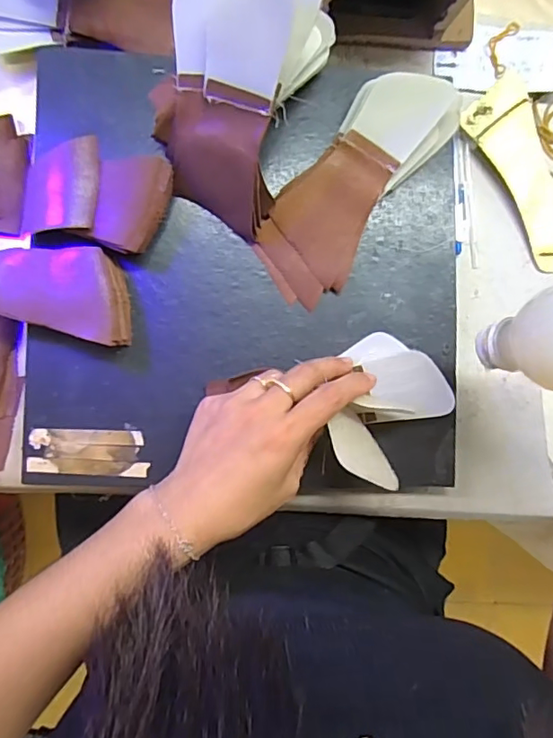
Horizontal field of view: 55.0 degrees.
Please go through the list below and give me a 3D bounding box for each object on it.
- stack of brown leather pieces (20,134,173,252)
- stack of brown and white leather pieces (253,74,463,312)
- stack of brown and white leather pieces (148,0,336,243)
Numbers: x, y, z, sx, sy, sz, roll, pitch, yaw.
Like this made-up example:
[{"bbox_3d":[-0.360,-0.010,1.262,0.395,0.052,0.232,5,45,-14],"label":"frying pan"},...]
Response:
[{"bbox_3d":[-0.119,-0.114,0.356,0.088,0.034,0.063,12,88,-7],"label":"stack of brown leather pieces"},{"bbox_3d":[0.052,-0.127,0.371,0.068,0.017,0.168,37,100,-6],"label":"stack of brown and white leather pieces"},{"bbox_3d":[-0.029,-0.168,0.332,0.089,0.104,0.129,19,88,-7],"label":"stack of brown and white leather pieces"}]

